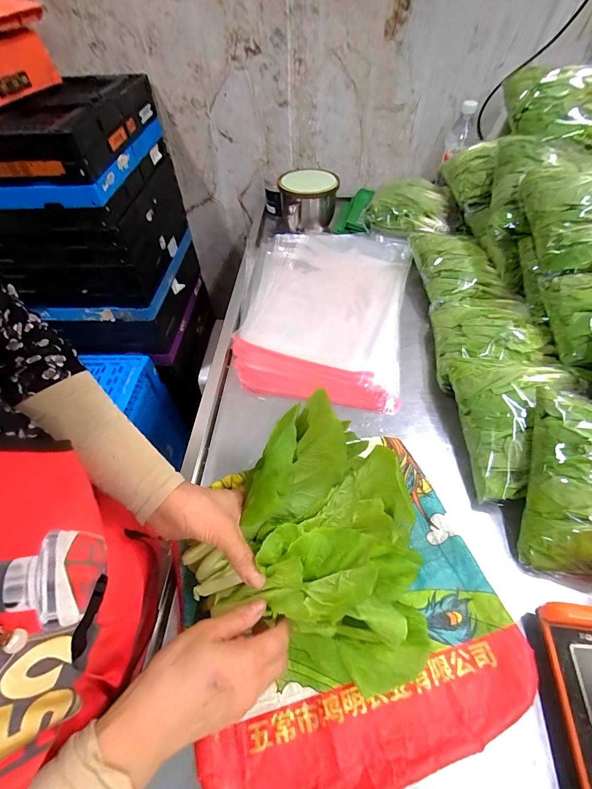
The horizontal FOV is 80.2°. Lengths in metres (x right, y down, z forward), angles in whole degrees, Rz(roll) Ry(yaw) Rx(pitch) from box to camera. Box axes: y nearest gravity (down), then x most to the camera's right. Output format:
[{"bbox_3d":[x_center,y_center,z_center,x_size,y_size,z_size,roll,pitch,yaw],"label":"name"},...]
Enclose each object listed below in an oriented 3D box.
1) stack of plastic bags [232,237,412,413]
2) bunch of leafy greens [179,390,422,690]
[{"bbox_3d":[0.044,-0.187,0.704,0.332,0.027,0.492,8,52,7],"label":"stack of plastic bags"},{"bbox_3d":[0.031,0.152,0.322,0.214,0.203,0.172,28,57,21],"label":"bunch of leafy greens"}]

